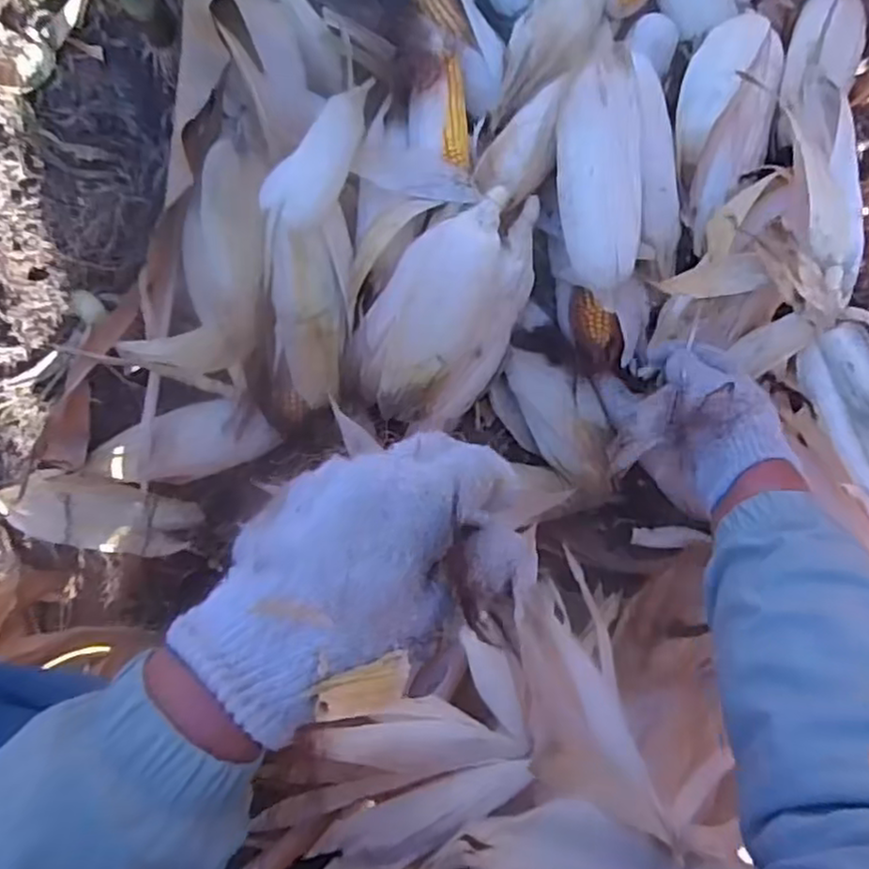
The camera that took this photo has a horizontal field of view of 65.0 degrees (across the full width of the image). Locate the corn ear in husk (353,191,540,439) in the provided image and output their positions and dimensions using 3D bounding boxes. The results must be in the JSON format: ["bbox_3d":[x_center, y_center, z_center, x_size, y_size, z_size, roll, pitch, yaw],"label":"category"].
[{"bbox_3d":[0.020,-0.118,0.641,0.126,0.102,0.239,39,89,6],"label":"corn ear in husk"}]

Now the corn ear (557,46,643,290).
[{"bbox_3d":[0.149,-0.238,0.607,0.075,0.066,0.208,-2,85,4],"label":"corn ear"}]

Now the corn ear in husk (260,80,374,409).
[{"bbox_3d":[-0.114,-0.182,0.618,0.080,0.075,0.300,2,86,4],"label":"corn ear in husk"}]

